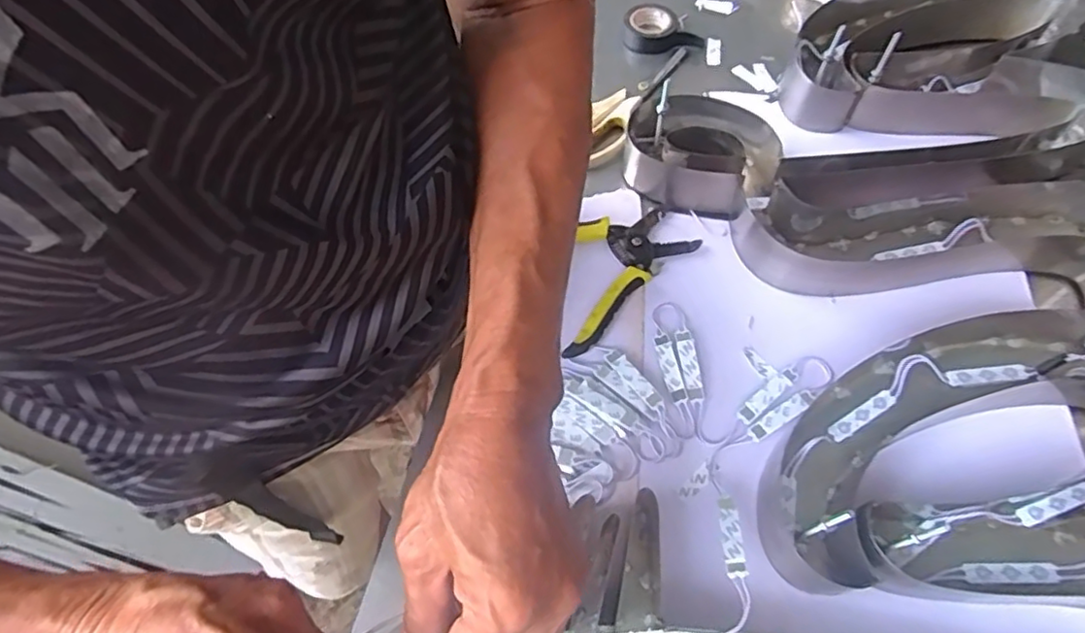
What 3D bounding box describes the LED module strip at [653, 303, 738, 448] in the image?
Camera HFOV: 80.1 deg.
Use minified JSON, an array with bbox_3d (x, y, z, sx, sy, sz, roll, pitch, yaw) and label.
[{"bbox_3d":[0.109,0.040,0.491,0.035,0.006,0.118,-15,63,-7],"label":"LED module strip"}]

